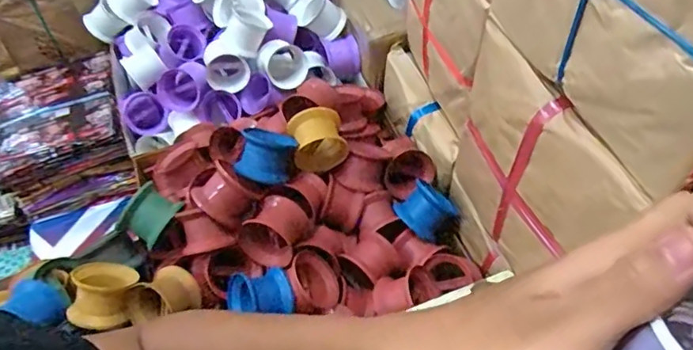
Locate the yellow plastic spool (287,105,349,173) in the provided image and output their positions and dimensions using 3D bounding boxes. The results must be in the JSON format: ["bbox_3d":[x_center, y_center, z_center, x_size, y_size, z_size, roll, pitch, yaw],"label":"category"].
[{"bbox_3d":[-0.058,-0.070,1.034,0.103,0.115,0.077,-13,54,-7],"label":"yellow plastic spool"}]

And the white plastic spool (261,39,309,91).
[{"bbox_3d":[-0.159,-0.269,1.295,0.115,0.078,0.115,2,84,-22],"label":"white plastic spool"}]

